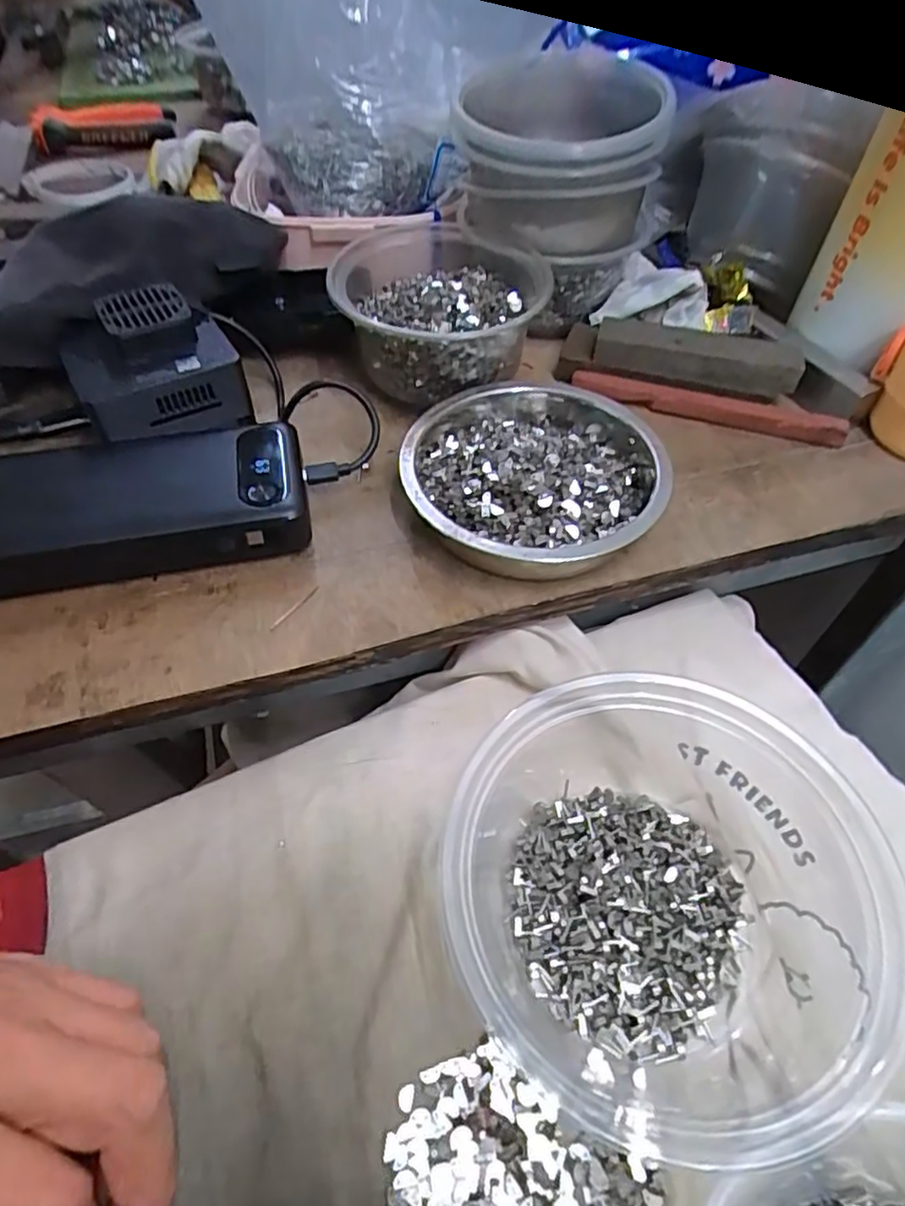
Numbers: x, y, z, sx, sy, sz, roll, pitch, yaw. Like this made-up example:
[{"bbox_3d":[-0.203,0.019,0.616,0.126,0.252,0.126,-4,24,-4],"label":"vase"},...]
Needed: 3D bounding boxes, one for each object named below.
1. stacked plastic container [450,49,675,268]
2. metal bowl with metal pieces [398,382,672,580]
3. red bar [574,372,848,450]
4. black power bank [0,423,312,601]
[{"bbox_3d":[0.060,-0.255,0.380,0.106,0.064,0.130,8,52,5],"label":"stacked plastic container"},{"bbox_3d":[0.039,-0.063,0.320,0.122,0.033,0.120,0,52,-1],"label":"metal bowl with metal pieces"},{"bbox_3d":[0.140,-0.109,0.368,0.145,0.012,0.012,15,53,10],"label":"red bar"},{"bbox_3d":[-0.147,-0.047,0.309,0.152,0.026,0.072,-10,53,-8],"label":"black power bank"}]

